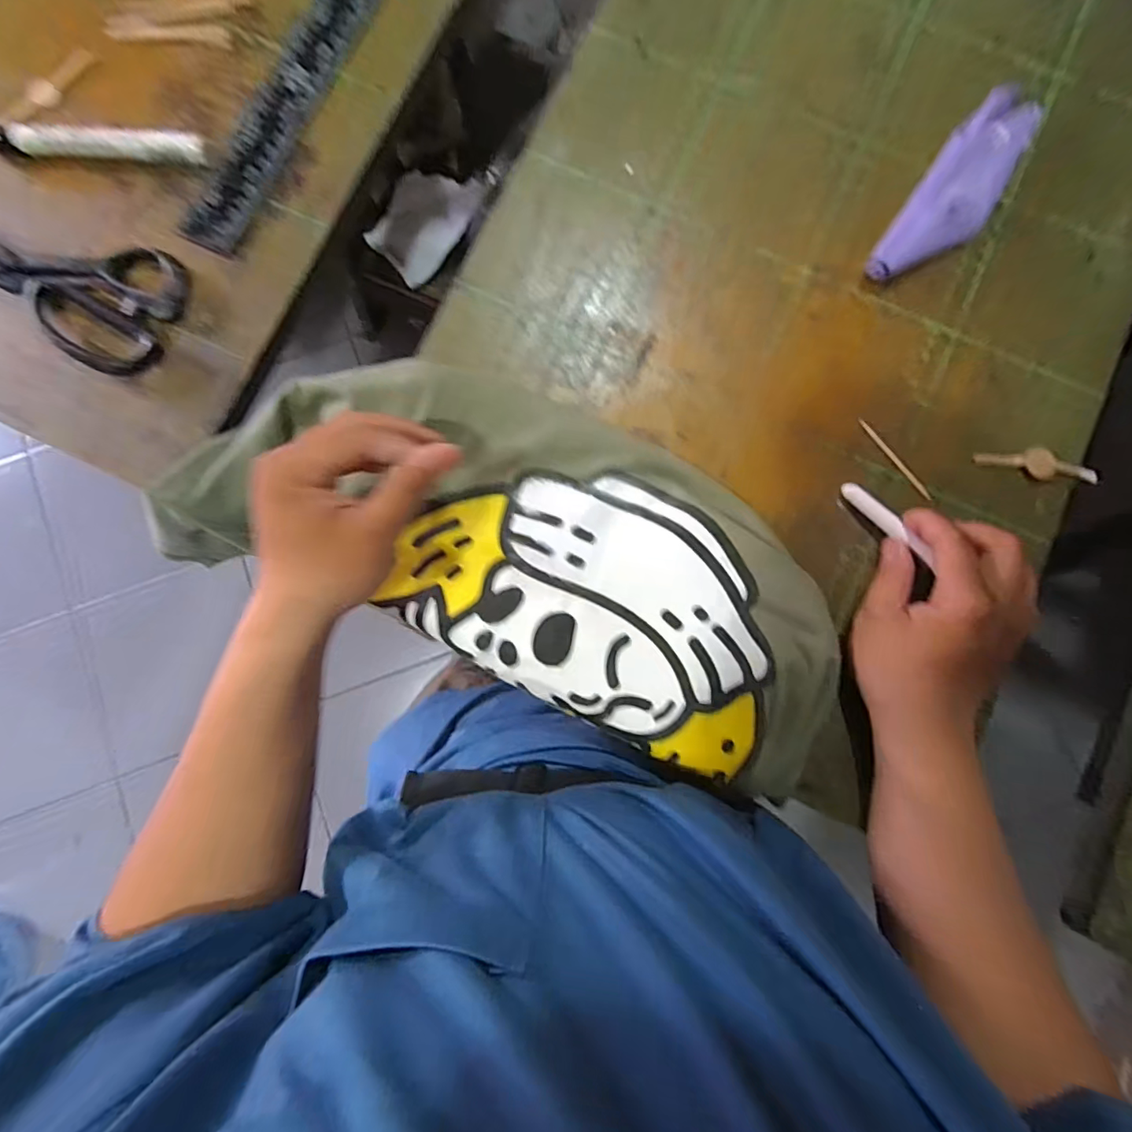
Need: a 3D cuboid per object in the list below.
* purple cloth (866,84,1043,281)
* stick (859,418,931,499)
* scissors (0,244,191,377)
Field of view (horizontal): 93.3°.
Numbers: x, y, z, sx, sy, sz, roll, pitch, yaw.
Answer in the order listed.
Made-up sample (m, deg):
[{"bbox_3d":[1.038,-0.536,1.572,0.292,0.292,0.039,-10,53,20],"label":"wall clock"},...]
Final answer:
[{"bbox_3d":[0.252,-0.239,0.341,0.046,0.014,0.162,35,84,5],"label":"purple cloth"},{"bbox_3d":[0.203,-0.066,0.328,0.005,0.004,0.062,-36,83,-4],"label":"stick"},{"bbox_3d":[-0.348,-0.190,0.329,0.219,0.018,0.079,22,83,3],"label":"scissors"}]

